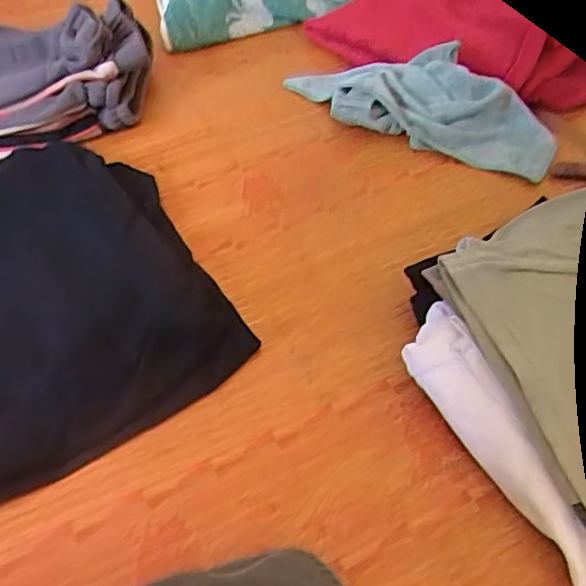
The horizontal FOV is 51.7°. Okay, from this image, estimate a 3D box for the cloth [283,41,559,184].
[{"bbox_3d":[0.130,-0.209,0.648,0.303,0.059,0.105,21,55,20],"label":"cloth"}]

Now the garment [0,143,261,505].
[{"bbox_3d":[-0.219,-0.010,0.523,0.251,0.034,0.338,-28,54,-18],"label":"garment"}]

